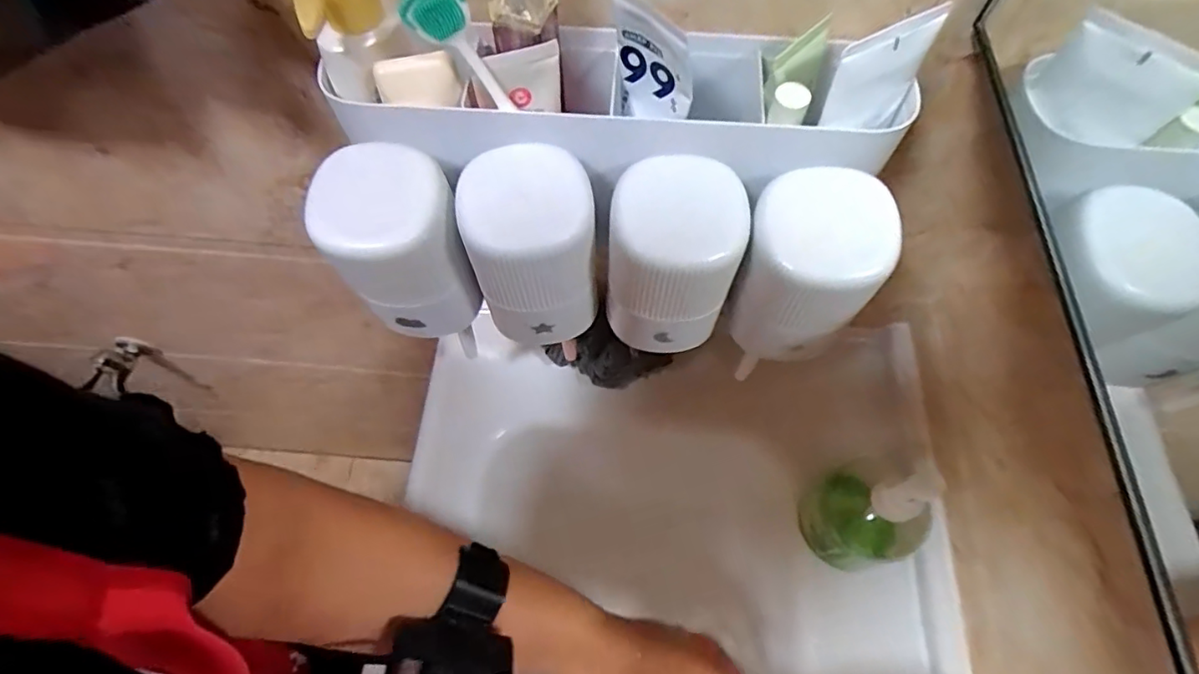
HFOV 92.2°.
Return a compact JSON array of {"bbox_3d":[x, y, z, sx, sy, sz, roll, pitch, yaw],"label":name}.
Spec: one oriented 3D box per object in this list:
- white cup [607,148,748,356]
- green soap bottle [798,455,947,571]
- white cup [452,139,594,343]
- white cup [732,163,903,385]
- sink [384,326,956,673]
[{"bbox_3d":[0.036,-0.040,0.317,0.069,0.106,0.057,5,64,2],"label":"white cup"},{"bbox_3d":[0.214,0.141,0.456,0.065,0.133,0.077,-32,68,-15],"label":"green soap bottle"},{"bbox_3d":[-0.037,-0.045,0.323,0.062,0.102,0.061,0,64,0],"label":"white cup"},{"bbox_3d":[0.105,-0.031,0.318,0.068,0.122,0.060,9,64,4],"label":"white cup"},{"bbox_3d":[0.047,0.353,0.483,0.450,0.180,0.715,3,64,2],"label":"sink"}]

